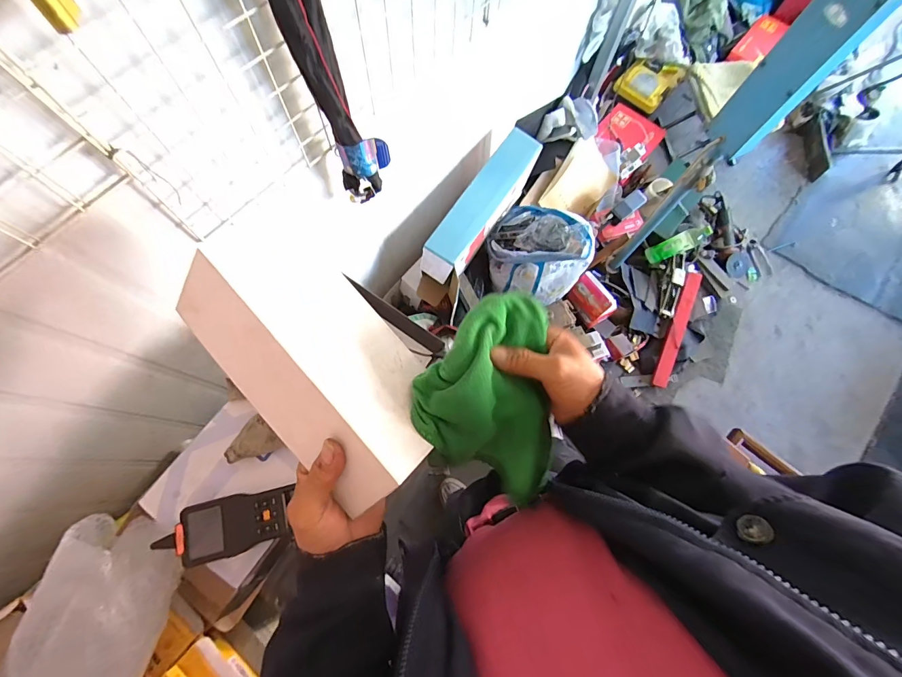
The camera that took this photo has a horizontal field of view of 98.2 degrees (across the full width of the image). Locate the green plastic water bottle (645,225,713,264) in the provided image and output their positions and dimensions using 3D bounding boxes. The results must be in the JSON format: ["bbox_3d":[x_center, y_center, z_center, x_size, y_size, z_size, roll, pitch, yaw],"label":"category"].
[{"bbox_3d":[0.847,-0.352,1.459,0.223,0.076,0.069,-24,67,36],"label":"green plastic water bottle"}]

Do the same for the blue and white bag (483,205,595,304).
[{"bbox_3d":[0.258,-0.270,1.172,0.290,0.240,0.252,14,72,4],"label":"blue and white bag"}]

